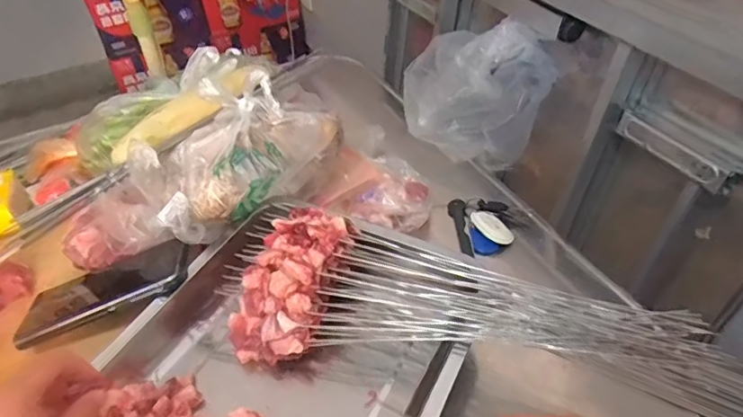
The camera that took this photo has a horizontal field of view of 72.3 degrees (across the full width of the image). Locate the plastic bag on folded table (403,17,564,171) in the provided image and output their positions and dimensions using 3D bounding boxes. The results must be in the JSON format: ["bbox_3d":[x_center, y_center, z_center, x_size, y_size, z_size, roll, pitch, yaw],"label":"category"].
[{"bbox_3d":[0.139,-0.167,0.647,0.187,0.171,0.158,1,43,4],"label":"plastic bag on folded table"}]

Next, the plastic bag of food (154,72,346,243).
[{"bbox_3d":[-0.130,-0.060,0.506,0.092,0.108,0.197,32,53,32],"label":"plastic bag of food"}]

